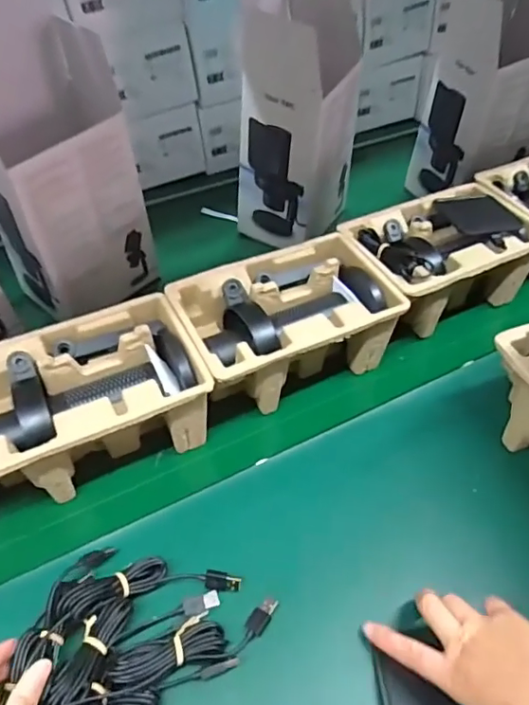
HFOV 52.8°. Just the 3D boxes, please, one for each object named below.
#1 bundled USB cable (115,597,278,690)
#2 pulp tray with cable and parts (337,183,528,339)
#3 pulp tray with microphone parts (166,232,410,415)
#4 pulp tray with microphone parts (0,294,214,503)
[{"bbox_3d":[-0.052,0.232,0.420,0.130,0.026,0.043,-9,52,-13],"label":"bundled USB cable"},{"bbox_3d":[0.217,-0.119,0.680,0.230,0.103,0.153,-23,56,-23],"label":"pulp tray with cable and parts"},{"bbox_3d":[0.019,-0.030,0.599,0.221,0.103,0.143,-20,55,-21],"label":"pulp tray with microphone parts"},{"bbox_3d":[-0.178,0.046,0.522,0.222,0.089,0.148,-19,54,-20],"label":"pulp tray with microphone parts"}]

